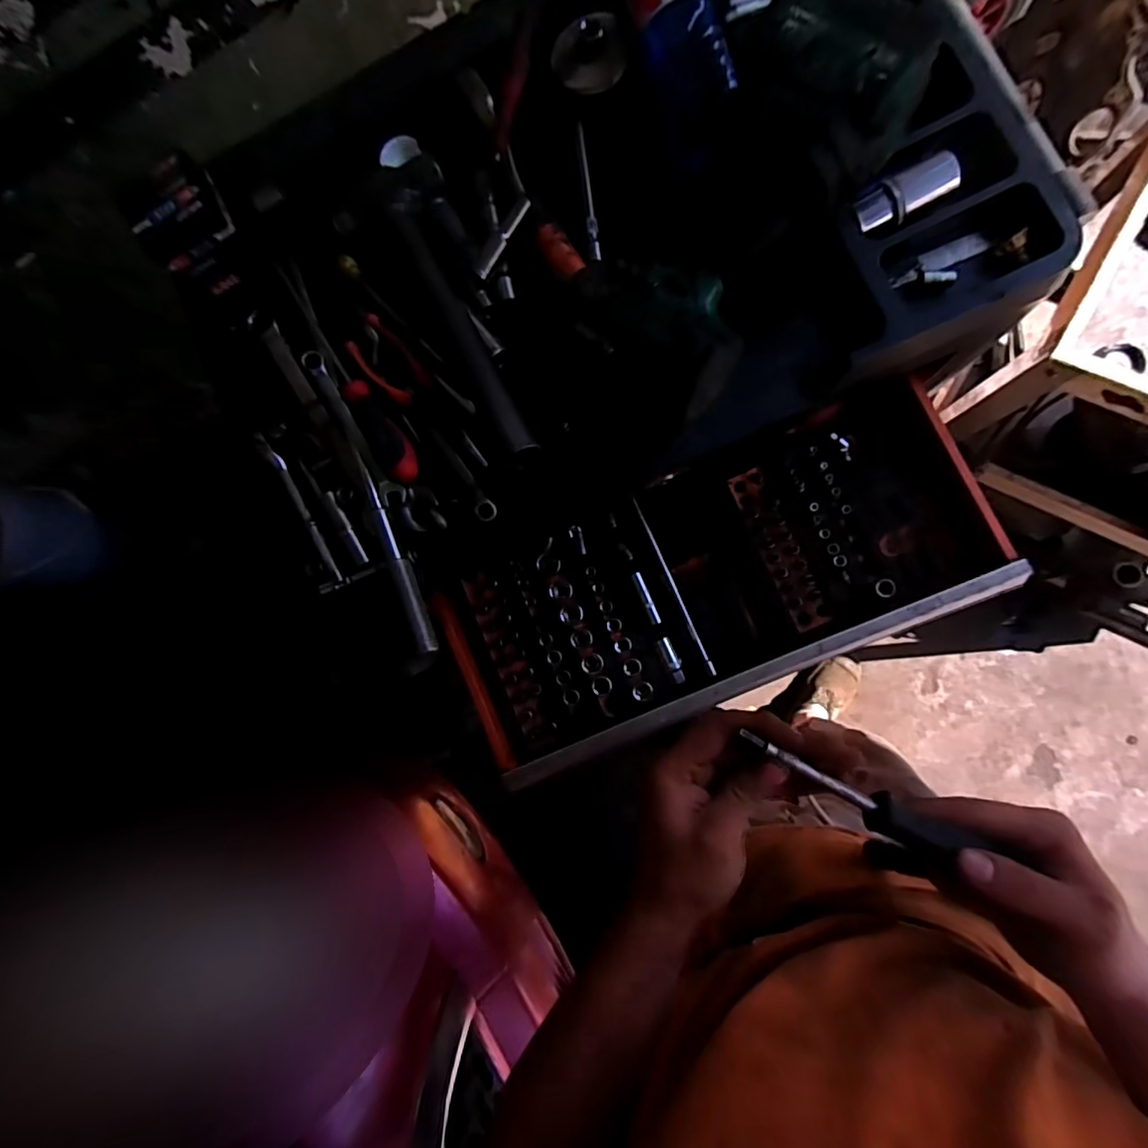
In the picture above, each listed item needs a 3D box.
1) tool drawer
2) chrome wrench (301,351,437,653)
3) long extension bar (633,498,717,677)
[{"bbox_3d":[0.139,0.003,0.635,0.601,0.058,0.290,-24,83,7],"label":"tool drawer"},{"bbox_3d":[-0.179,-0.068,0.496,0.023,0.025,0.289,-24,83,7],"label":"chrome wrench"},{"bbox_3d":[0.117,0.014,0.651,0.007,0.008,0.223,-24,83,6],"label":"long extension bar"}]

